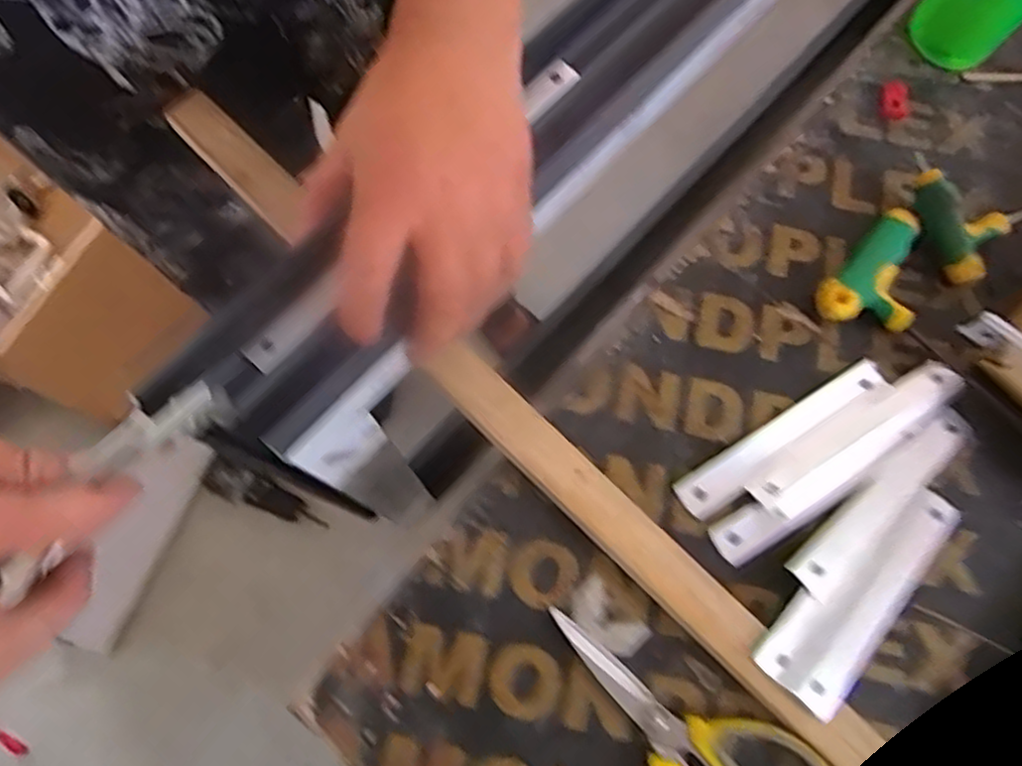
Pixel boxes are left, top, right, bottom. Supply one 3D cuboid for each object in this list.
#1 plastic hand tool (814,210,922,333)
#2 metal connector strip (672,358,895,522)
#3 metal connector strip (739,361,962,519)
[{"bbox_3d":[0.214,-0.060,0.398,0.049,0.020,0.081,43,79,8],"label":"plastic hand tool"},{"bbox_3d":[0.151,0.030,0.387,0.136,0.007,0.024,-31,79,-9],"label":"metal connector strip"},{"bbox_3d":[0.190,0.029,0.386,0.133,0.010,0.028,-33,79,-9],"label":"metal connector strip"}]

